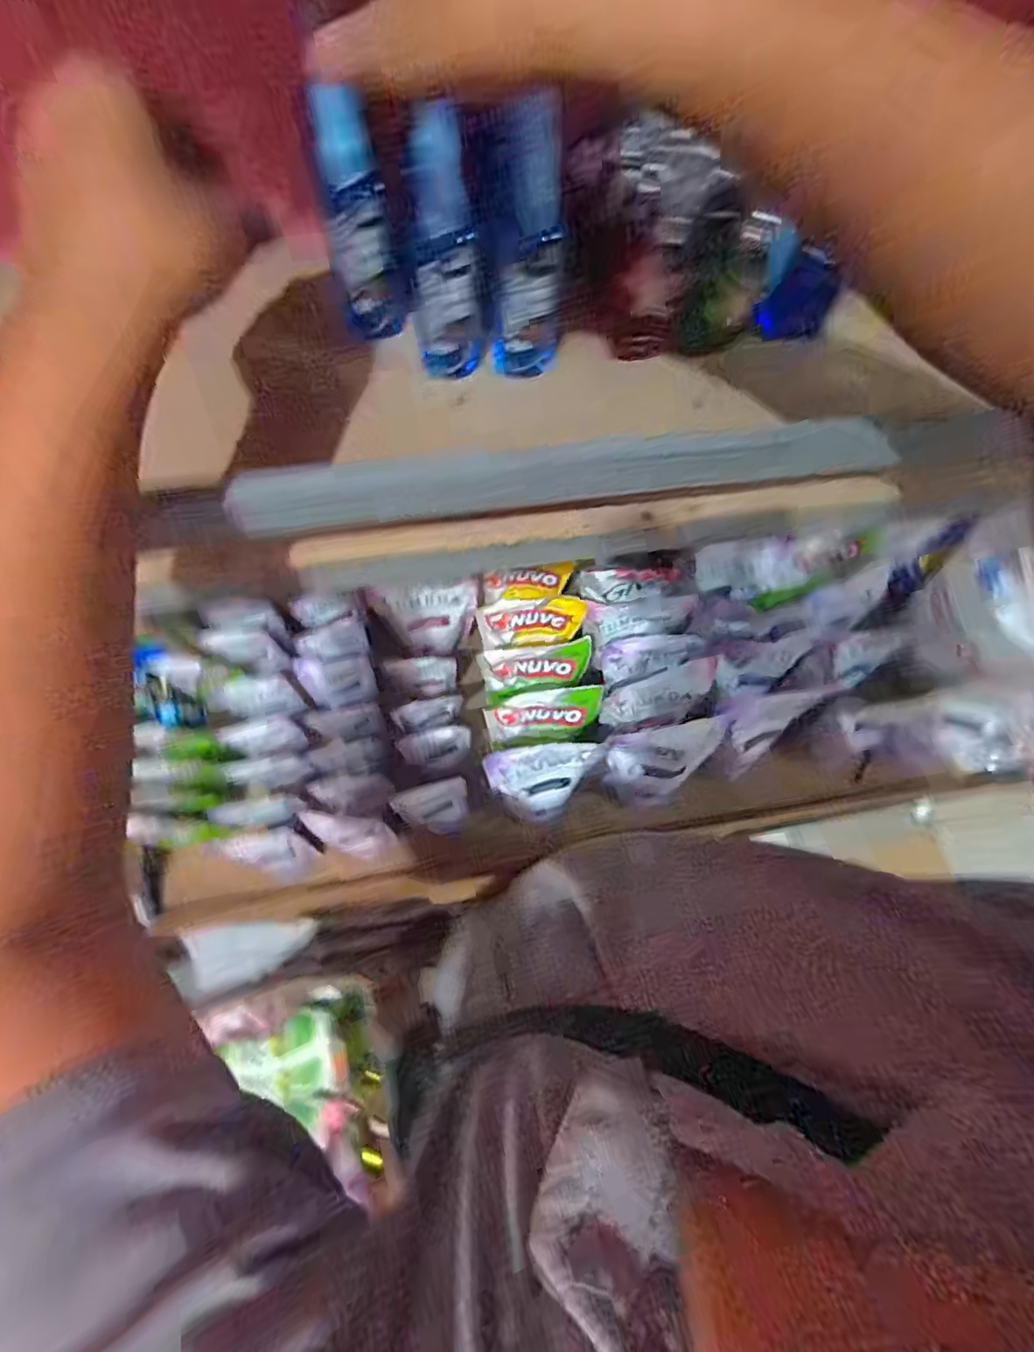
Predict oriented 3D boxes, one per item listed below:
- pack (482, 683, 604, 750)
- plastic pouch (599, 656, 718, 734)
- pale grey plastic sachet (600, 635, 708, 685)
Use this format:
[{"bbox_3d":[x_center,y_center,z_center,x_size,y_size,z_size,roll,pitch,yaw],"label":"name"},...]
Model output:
[{"bbox_3d":[0.032,0.047,0.653,0.132,0.082,0.016,-6,40,6],"label":"pack"},{"bbox_3d":[0.167,0.028,0.667,0.134,0.079,0.059,-11,70,-7],"label":"plastic pouch"},{"bbox_3d":[0.165,-0.024,0.673,0.132,0.052,0.044,-14,68,18],"label":"pale grey plastic sachet"}]

